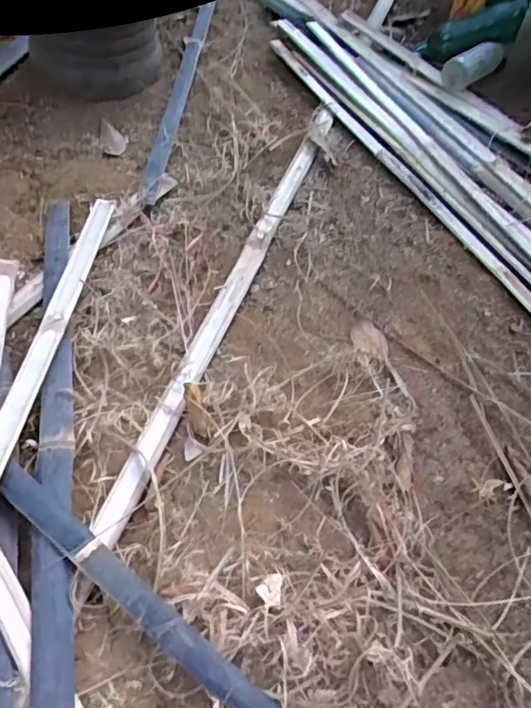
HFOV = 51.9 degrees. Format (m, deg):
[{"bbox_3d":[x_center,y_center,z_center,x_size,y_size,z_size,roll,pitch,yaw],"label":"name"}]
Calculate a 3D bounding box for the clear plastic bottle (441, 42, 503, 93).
[{"bbox_3d":[0.417,-0.584,1.100,0.147,0.060,0.056,-33,67,-27],"label":"clear plastic bottle"}]

